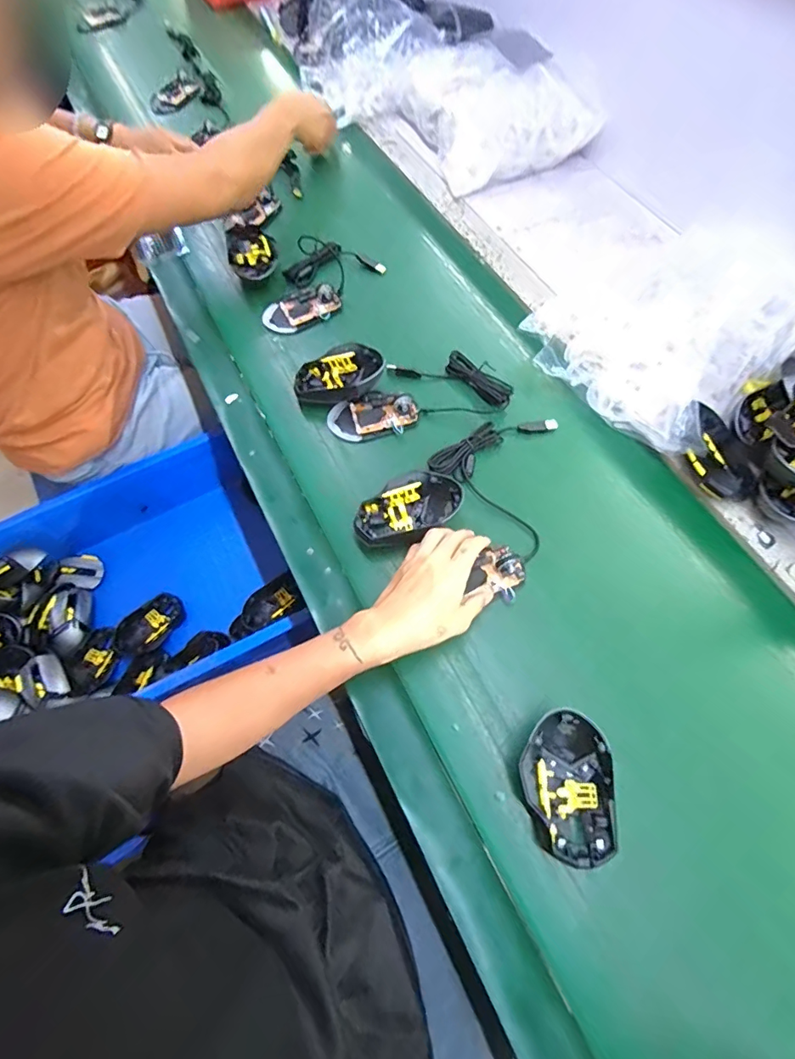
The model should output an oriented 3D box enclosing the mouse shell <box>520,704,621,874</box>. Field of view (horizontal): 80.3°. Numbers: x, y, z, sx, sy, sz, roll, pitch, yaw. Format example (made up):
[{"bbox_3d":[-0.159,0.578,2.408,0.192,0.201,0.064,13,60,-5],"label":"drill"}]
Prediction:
[{"bbox_3d":[0.145,0.223,0.414,0.073,0.045,0.116,0,67,1],"label":"mouse shell"}]

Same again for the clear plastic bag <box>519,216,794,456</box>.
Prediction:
[{"bbox_3d":[0.364,-0.277,0.601,0.339,0.085,0.266,-38,72,-14],"label":"clear plastic bag"}]

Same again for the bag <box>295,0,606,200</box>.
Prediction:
[{"bbox_3d":[0.054,-0.772,0.806,0.558,0.111,0.243,41,73,16],"label":"bag"}]

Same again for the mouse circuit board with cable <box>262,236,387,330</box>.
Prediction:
[{"bbox_3d":[-0.119,-0.356,0.681,0.101,0.033,0.183,36,72,15],"label":"mouse circuit board with cable"}]

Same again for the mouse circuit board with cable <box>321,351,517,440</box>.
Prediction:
[{"bbox_3d":[0.023,-0.174,0.597,0.225,0.021,0.094,-14,68,-5],"label":"mouse circuit board with cable"}]

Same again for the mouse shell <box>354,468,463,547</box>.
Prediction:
[{"bbox_3d":[0.011,-0.020,0.521,0.117,0.041,0.073,-27,69,-10],"label":"mouse shell"}]

